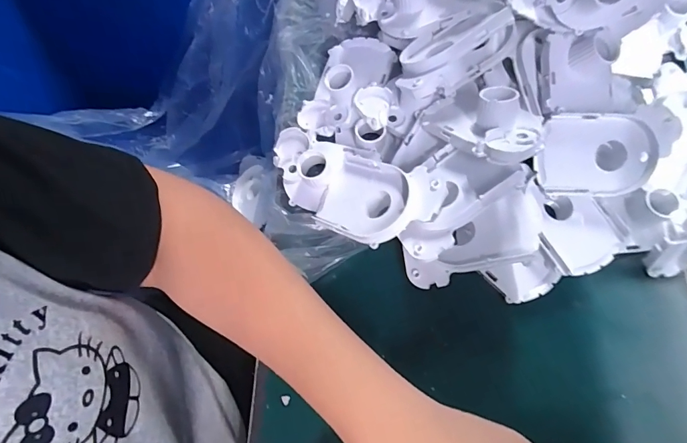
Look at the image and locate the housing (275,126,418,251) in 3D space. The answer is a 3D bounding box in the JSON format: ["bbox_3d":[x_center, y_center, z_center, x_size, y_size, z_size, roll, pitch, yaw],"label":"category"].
[{"bbox_3d":[-0.006,-0.032,0.330,0.147,0.035,0.064,34,73,34],"label":"housing"}]

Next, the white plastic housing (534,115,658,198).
[{"bbox_3d":[0.197,-0.050,0.310,0.083,0.011,0.061,2,106,10],"label":"white plastic housing"}]

